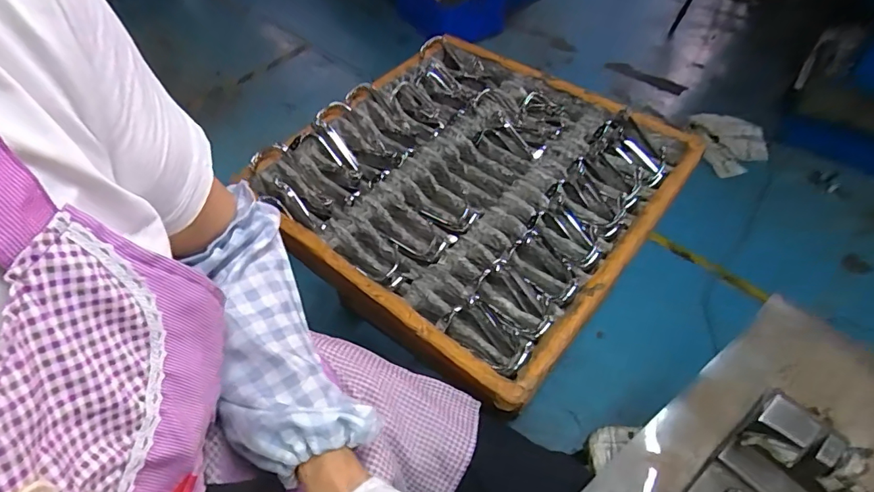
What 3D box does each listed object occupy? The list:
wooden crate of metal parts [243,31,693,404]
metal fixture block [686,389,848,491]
[{"bbox_3d":[0.054,-0.109,0.751,0.523,0.066,0.551,32,61,24],"label":"wooden crate of metal parts"},{"bbox_3d":[0.235,0.168,0.337,0.094,0.066,0.062,-40,61,-24],"label":"metal fixture block"}]

